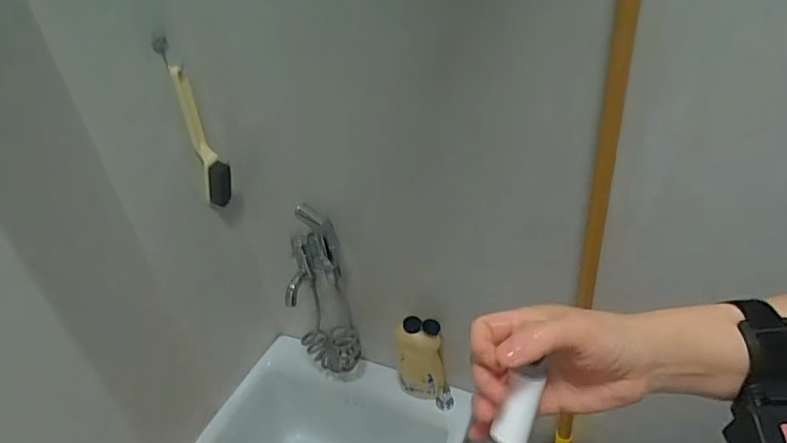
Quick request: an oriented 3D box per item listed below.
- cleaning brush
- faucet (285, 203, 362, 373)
[{"bbox_3d":[-0.294,-0.124,0.812,0.044,0.229,0.034,-16,35,-14],"label":"cleaning brush"},{"bbox_3d":[-0.129,0.134,0.910,0.104,0.340,0.081,-13,34,-10],"label":"faucet"}]

